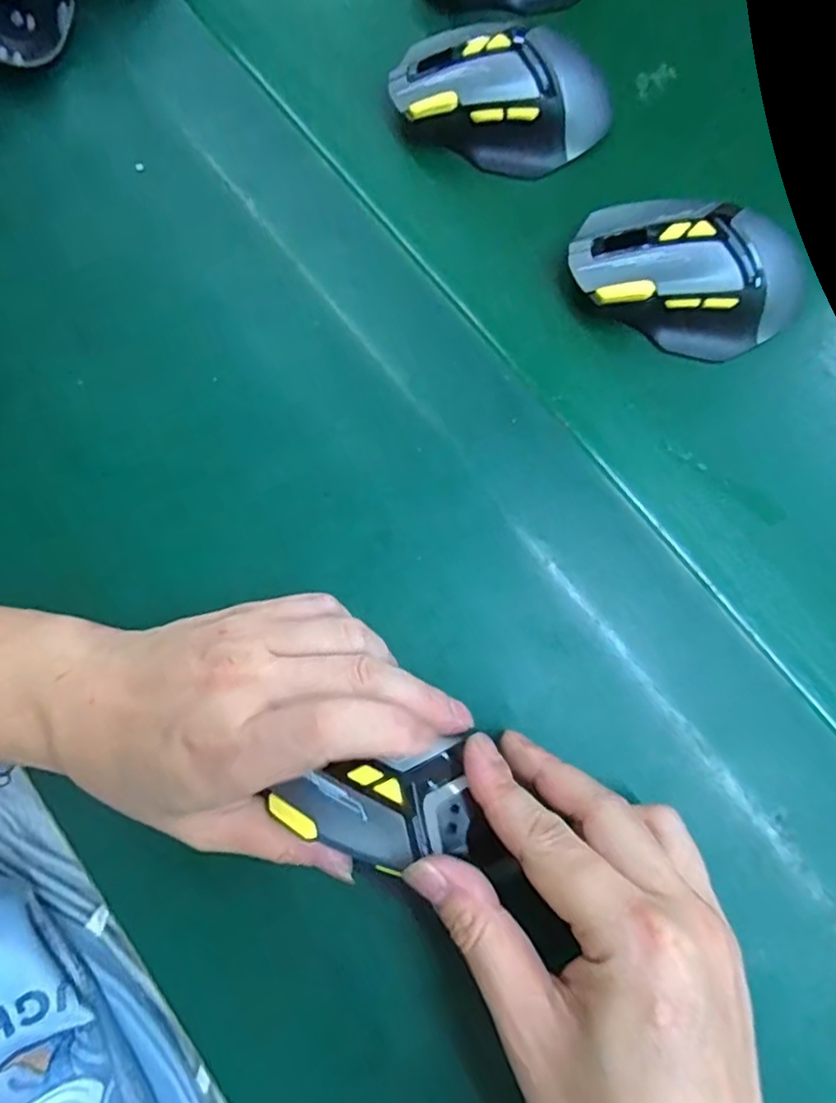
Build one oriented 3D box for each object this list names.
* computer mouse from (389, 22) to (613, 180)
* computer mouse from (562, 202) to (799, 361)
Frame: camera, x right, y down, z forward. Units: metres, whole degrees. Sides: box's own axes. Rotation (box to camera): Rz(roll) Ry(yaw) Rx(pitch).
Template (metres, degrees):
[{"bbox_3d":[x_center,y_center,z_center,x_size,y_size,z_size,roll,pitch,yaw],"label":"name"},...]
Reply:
[{"bbox_3d":[0.046,-0.247,0.336,0.117,0.039,0.075,-7,78,-1],"label":"computer mouse"},{"bbox_3d":[0.131,-0.138,0.315,0.108,0.037,0.068,6,78,2],"label":"computer mouse"}]

